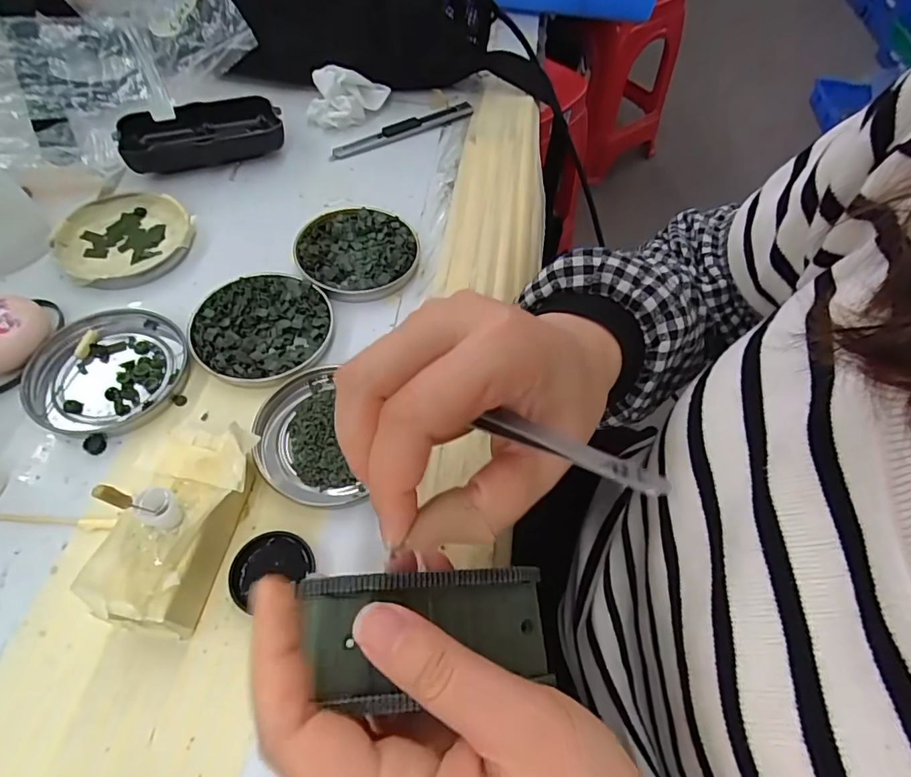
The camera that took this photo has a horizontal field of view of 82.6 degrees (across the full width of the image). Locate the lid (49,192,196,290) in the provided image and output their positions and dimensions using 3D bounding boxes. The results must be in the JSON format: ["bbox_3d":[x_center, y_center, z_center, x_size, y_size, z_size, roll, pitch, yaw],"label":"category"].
[{"bbox_3d":[-0.213,-0.098,0.334,0.079,0.009,0.078,1,58,-2],"label":"lid"}]

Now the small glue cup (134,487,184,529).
[{"bbox_3d":[-0.119,0.049,0.207,0.013,0.015,0.014,1,58,-2],"label":"small glue cup"}]

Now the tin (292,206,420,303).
[{"bbox_3d":[-0.065,-0.090,0.341,0.077,0.010,0.079,1,58,-2],"label":"tin"}]

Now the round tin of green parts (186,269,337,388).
[{"bbox_3d":[-0.112,-0.035,0.302,0.076,0.009,0.077,1,58,-2],"label":"round tin of green parts"}]

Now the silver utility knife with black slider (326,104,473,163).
[{"bbox_3d":[-0.042,-0.213,0.422,0.132,0.006,0.016,-29,64,-20],"label":"silver utility knife with black slider"}]

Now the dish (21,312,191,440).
[{"bbox_3d":[-0.190,-0.010,0.282,0.076,0.007,0.077,1,58,-2],"label":"dish"}]

